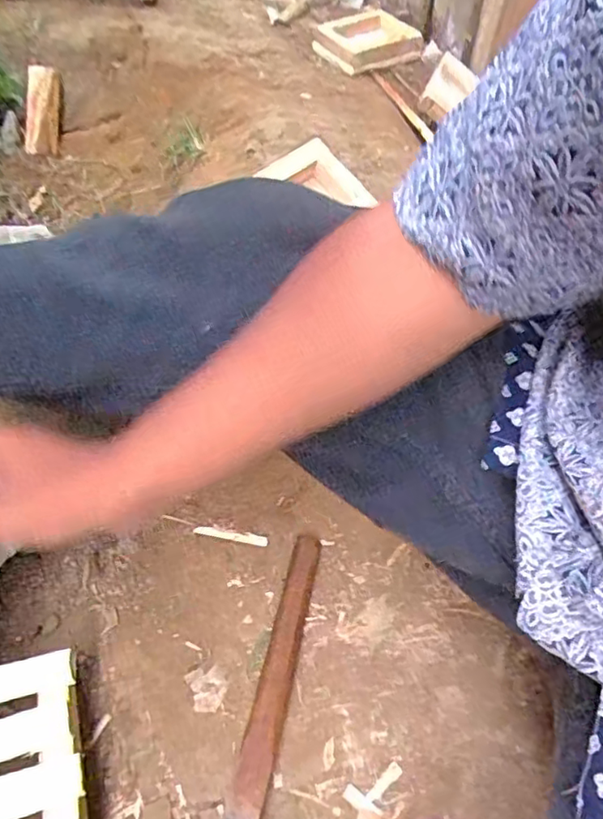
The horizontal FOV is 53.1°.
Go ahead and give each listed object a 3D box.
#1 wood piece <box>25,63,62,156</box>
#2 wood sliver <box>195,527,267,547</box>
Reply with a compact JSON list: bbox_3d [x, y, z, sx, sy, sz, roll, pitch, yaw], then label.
[{"bbox_3d":[-0.406,-0.476,0.953,0.047,0.035,0.171,-1,79,-6],"label":"wood piece"},{"bbox_3d":[-0.071,0.127,0.613,0.073,0.004,0.010,11,72,-1],"label":"wood sliver"}]

